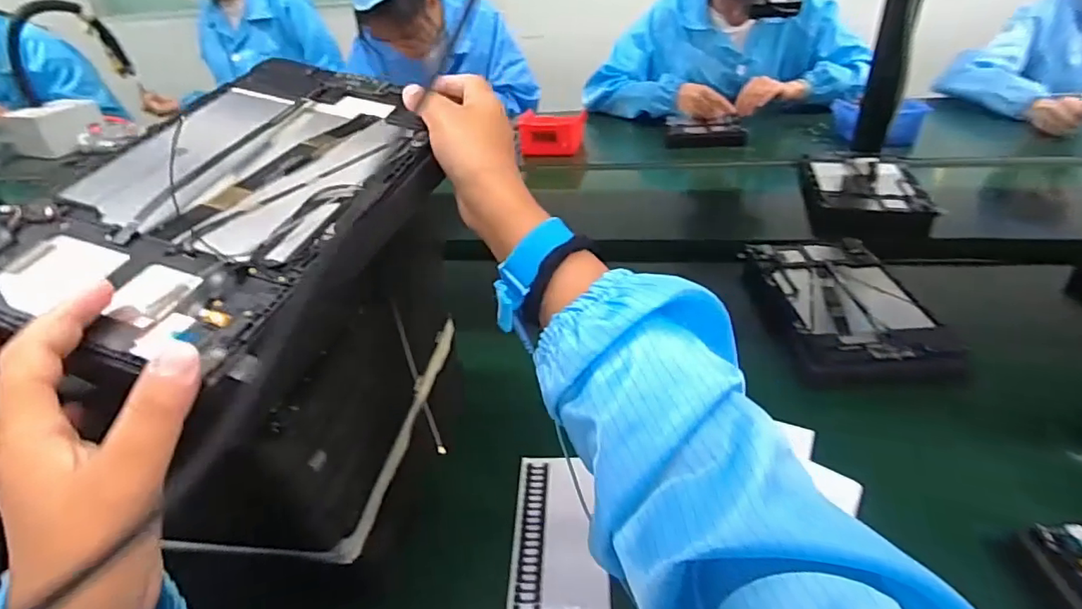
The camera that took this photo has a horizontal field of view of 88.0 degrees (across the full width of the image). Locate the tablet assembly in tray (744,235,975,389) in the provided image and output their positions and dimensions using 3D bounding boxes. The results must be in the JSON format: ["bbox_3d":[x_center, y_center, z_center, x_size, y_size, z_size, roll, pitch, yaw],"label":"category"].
[{"bbox_3d":[0.342,0.003,0.637,0.157,0.032,0.255,-3,36,3],"label":"tablet assembly in tray"}]

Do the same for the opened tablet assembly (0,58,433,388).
[{"bbox_3d":[-0.151,-0.063,0.291,0.145,0.011,0.233,15,47,9],"label":"opened tablet assembly"}]

